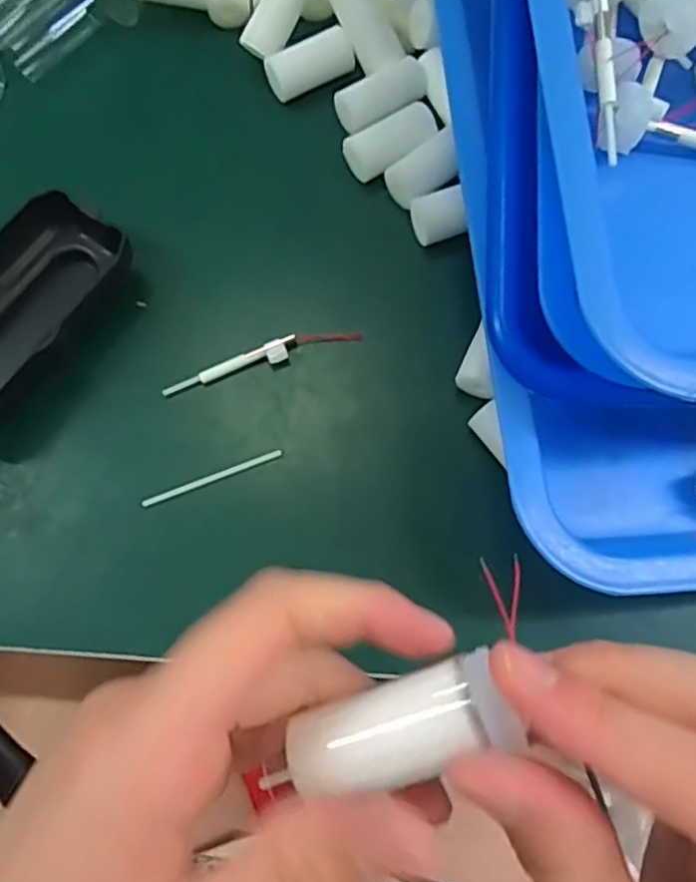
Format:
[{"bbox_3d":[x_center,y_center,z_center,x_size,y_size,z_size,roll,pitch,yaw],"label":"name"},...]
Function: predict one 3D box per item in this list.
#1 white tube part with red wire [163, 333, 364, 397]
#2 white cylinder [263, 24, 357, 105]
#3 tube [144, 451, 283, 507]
[{"bbox_3d":[-0.037,-0.036,0.291,0.087,0.010,0.010,-19,75,-4],"label":"white tube part with red wire"},{"bbox_3d":[-0.018,-0.180,0.320,0.041,0.017,0.018,-21,75,-5],"label":"white cylinder"},{"bbox_3d":[-0.056,0.015,0.278,0.060,0.004,0.004,-21,75,-5],"label":"tube"}]

